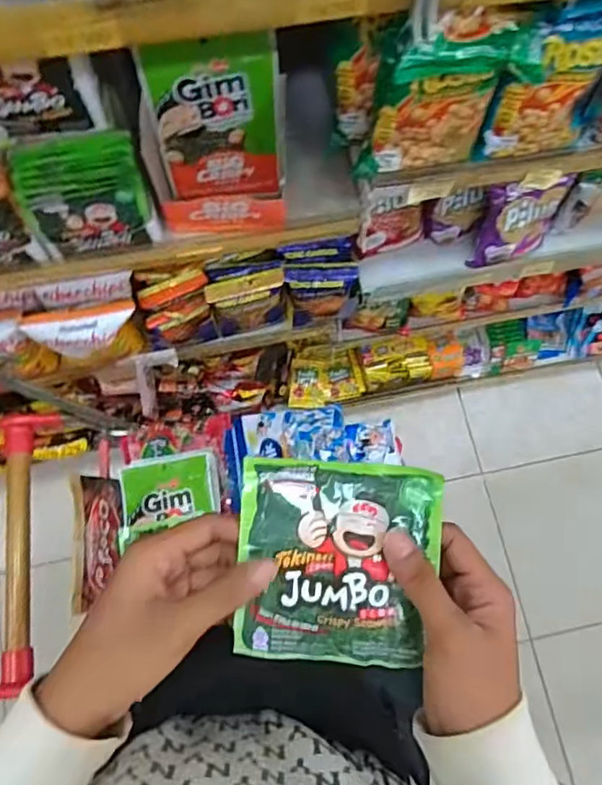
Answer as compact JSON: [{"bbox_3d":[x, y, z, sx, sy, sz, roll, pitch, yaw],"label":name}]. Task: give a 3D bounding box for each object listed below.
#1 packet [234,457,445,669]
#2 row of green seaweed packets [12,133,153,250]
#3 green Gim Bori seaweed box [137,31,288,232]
[{"bbox_3d":[0.022,0.100,0.334,0.115,0.008,0.116,3,86,4],"label":"packet"},{"bbox_3d":[-0.227,-0.210,0.605,0.117,0.091,0.070,-13,75,-6],"label":"row of green seaweed packets"},{"bbox_3d":[-0.087,-0.254,0.593,0.145,0.180,0.086,-8,74,-5],"label":"green Gim Bori seaweed box"}]

